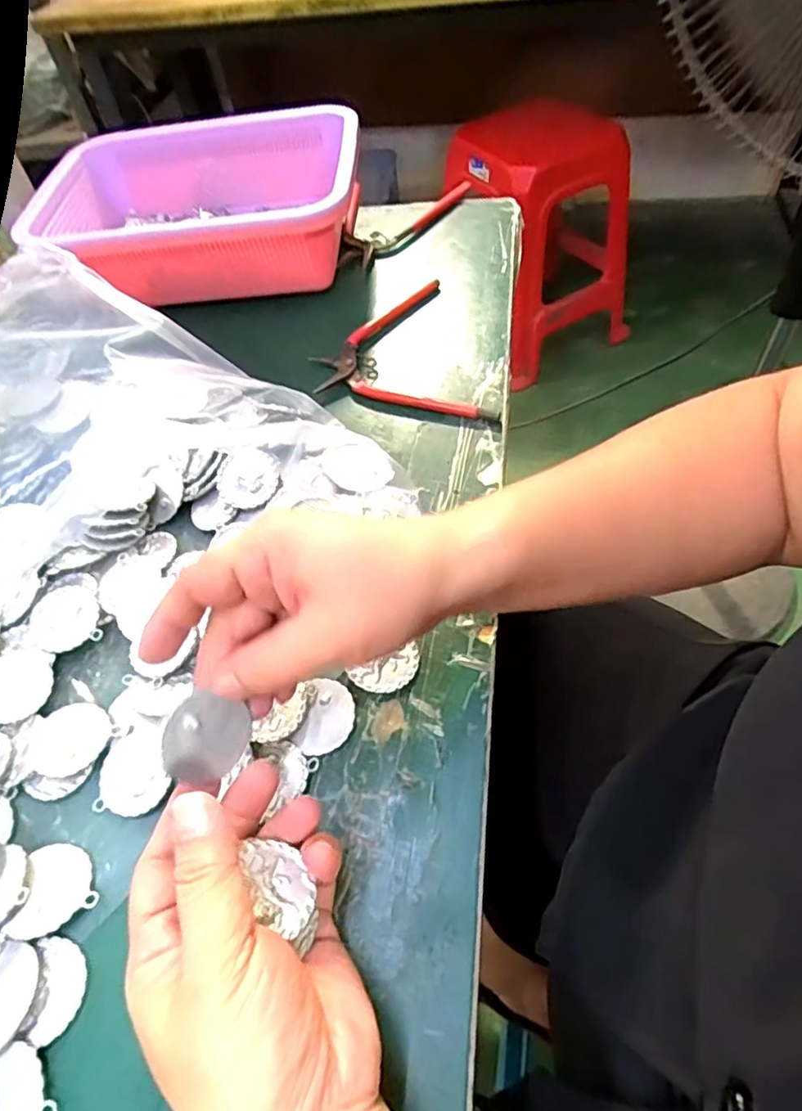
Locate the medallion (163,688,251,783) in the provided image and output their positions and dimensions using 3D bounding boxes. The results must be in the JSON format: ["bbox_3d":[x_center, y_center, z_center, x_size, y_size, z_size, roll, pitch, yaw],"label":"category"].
[{"bbox_3d":[-0.077,0.073,0.244,0.004,0.034,0.032,-9,59,48],"label":"medallion"}]

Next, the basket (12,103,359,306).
[{"bbox_3d":[-0.165,-0.303,0.533,0.261,0.094,0.192,-5,54,1],"label":"basket"}]

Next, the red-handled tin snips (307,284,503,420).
[{"bbox_3d":[-0.006,-0.142,0.448,0.110,0.010,0.156,-15,52,-4],"label":"red-handled tin snips"}]

